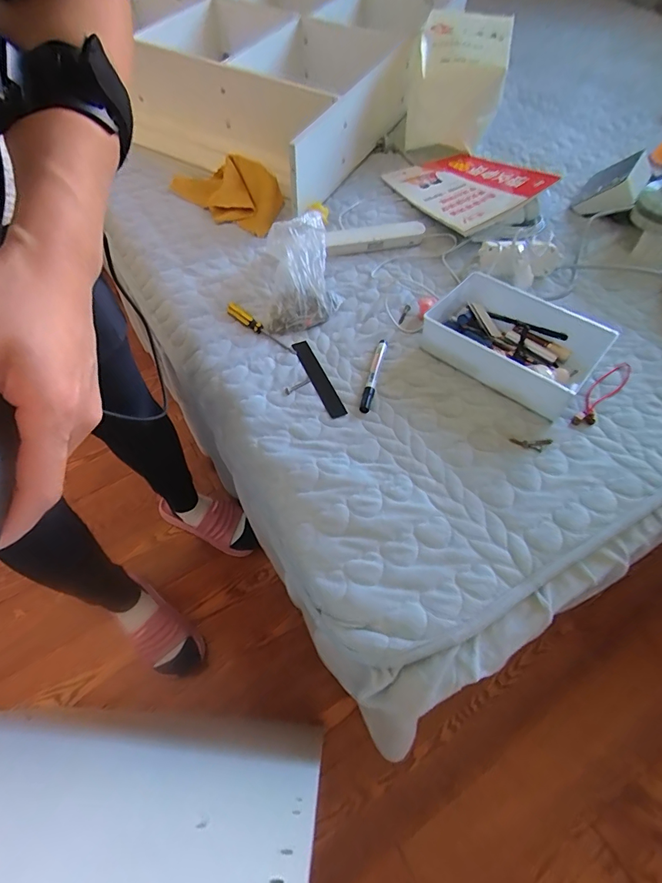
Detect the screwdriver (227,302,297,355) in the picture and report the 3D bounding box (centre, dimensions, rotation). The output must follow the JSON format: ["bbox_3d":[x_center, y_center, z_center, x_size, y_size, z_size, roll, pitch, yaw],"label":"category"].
[{"bbox_3d":[-0.111,-0.174,0.640,0.141,0.016,0.018,37,63,21],"label":"screwdriver"}]

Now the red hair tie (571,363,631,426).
[{"bbox_3d":[0.379,-0.069,0.582,0.030,0.010,0.150,39,64,22],"label":"red hair tie"}]

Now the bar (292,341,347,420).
[{"bbox_3d":[-0.018,-0.090,0.595,0.024,0.005,0.151,-19,59,-13],"label":"bar"}]

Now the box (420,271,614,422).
[{"bbox_3d":[0.251,-0.144,0.600,0.226,0.065,0.141,36,63,21],"label":"box"}]

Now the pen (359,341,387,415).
[{"bbox_3d":[0.060,-0.093,0.588,0.013,0.017,0.124,14,57,9],"label":"pen"}]

